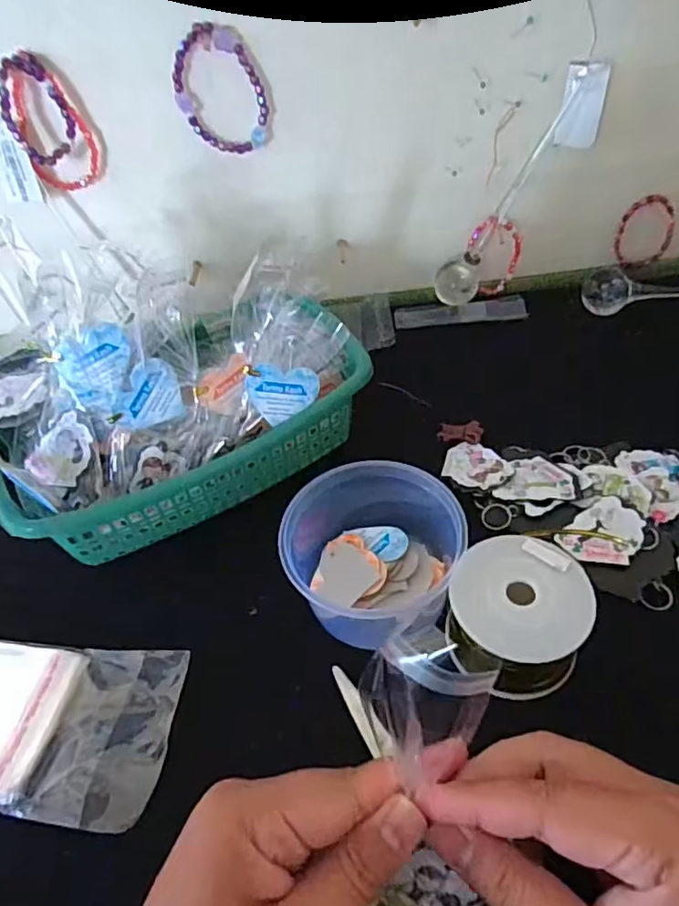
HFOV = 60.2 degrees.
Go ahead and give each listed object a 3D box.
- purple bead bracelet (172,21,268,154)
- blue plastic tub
[{"bbox_3d":[-0.087,-0.262,0.427,0.065,0.081,0.009,-4,46,2],"label":"purple bead bracelet"},{"bbox_3d":[0.018,0.050,0.328,0.094,0.048,0.090,-3,46,3],"label":"blue plastic tub"}]

